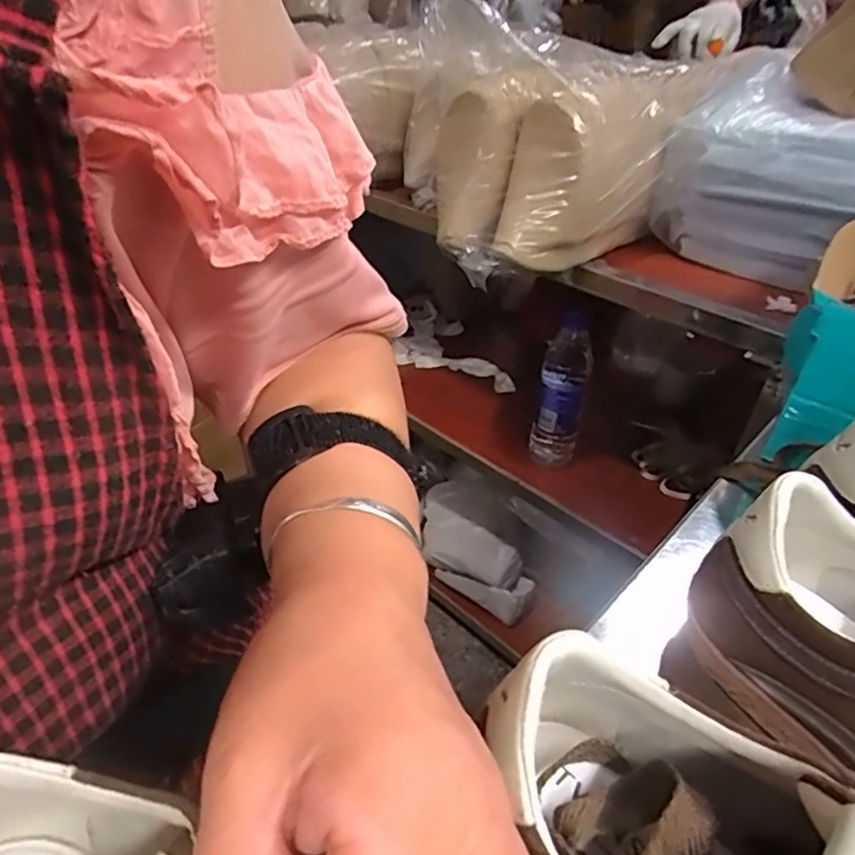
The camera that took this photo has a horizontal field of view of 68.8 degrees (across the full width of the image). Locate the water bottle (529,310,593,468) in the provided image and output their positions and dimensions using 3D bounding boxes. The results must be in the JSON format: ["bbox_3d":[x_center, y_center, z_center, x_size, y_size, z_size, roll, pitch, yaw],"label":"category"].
[{"bbox_3d":[0.182,-0.044,0.842,0.065,0.226,0.061,10,37,10],"label":"water bottle"}]

